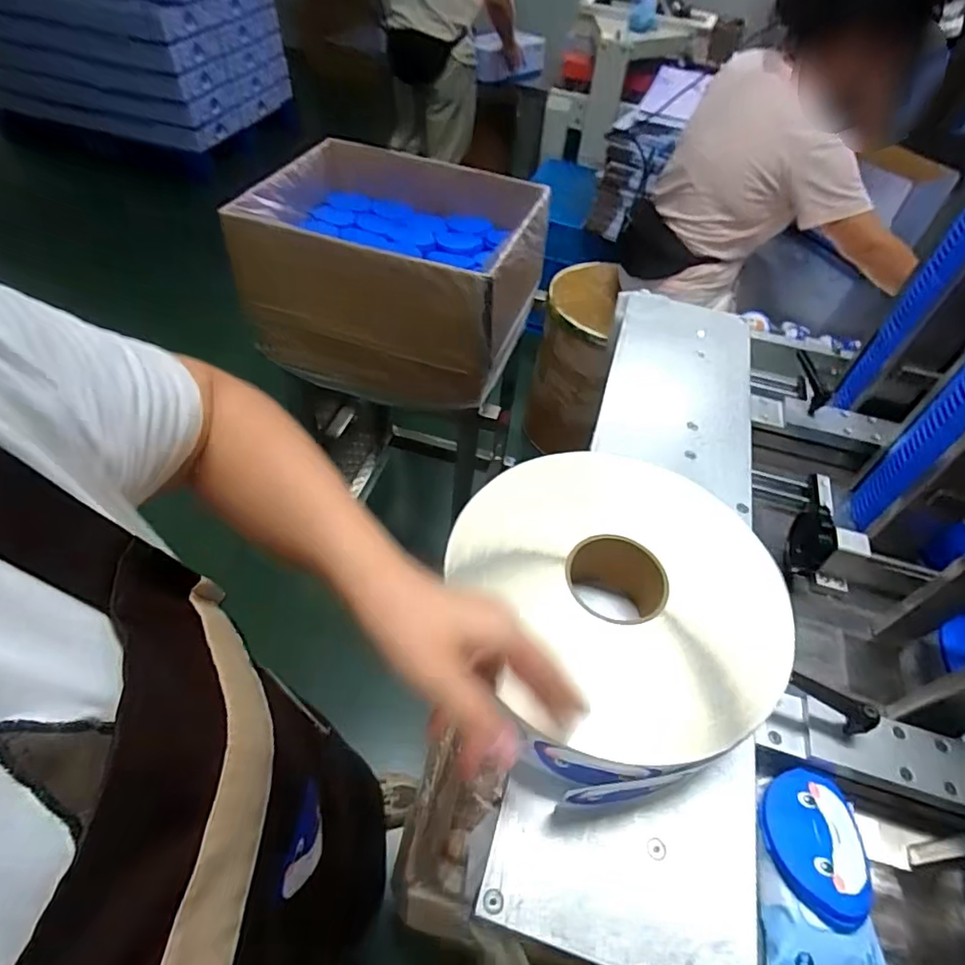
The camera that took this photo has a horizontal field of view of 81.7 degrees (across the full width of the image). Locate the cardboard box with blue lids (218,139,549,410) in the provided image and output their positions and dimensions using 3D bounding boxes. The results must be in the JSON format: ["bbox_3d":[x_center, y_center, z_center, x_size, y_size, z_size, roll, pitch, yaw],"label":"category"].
[{"bbox_3d":[-0.151,-0.408,1.109,0.489,0.297,0.390,17,51,8],"label":"cardboard box with blue lids"}]

